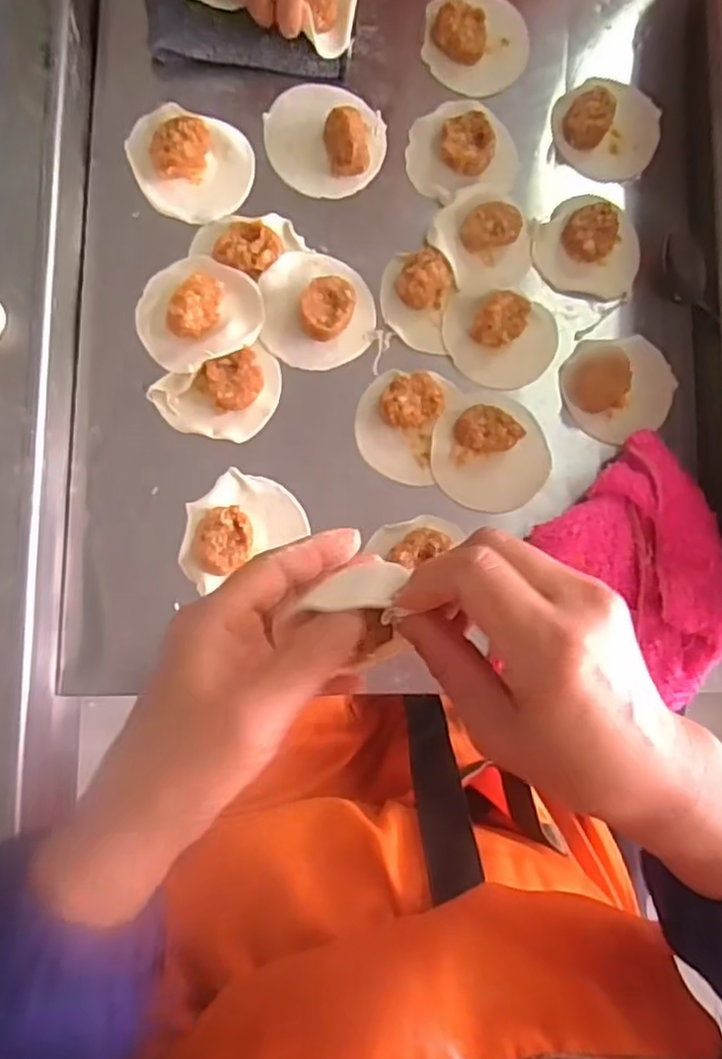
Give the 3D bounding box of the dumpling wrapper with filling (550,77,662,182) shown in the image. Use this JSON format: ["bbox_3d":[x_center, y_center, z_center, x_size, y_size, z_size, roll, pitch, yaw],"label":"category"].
[{"bbox_3d":[0.190,-0.302,0.504,0.081,0.028,0.069,-10,84,-8],"label":"dumpling wrapper with filling"}]

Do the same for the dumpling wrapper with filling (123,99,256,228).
[{"bbox_3d":[-0.120,-0.251,0.460,0.082,0.030,0.070,18,81,-4],"label":"dumpling wrapper with filling"}]

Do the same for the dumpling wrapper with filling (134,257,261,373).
[{"bbox_3d":[-0.107,-0.146,0.442,0.080,0.031,0.073,1,83,-7],"label":"dumpling wrapper with filling"}]

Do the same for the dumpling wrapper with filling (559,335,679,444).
[{"bbox_3d":[0.187,-0.105,0.485,0.076,0.022,0.077,1,83,-7],"label":"dumpling wrapper with filling"}]

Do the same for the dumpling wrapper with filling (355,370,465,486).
[{"bbox_3d":[0.029,-0.074,0.457,0.062,0.019,0.076,19,81,-4],"label":"dumpling wrapper with filling"}]

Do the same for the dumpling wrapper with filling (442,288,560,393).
[{"bbox_3d":[0.100,-0.137,0.471,0.081,0.032,0.066,10,82,-6],"label":"dumpling wrapper with filling"}]

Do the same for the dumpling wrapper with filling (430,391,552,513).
[{"bbox_3d":[0.091,-0.056,0.461,0.083,0.020,0.082,1,83,-7],"label":"dumpling wrapper with filling"}]

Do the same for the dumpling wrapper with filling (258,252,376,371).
[{"bbox_3d":[-0.029,-0.153,0.459,0.076,0.025,0.079,-1,83,-7],"label":"dumpling wrapper with filling"}]

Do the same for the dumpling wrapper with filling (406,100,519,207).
[{"bbox_3d":[0.074,-0.281,0.487,0.080,0.016,0.075,-16,85,-9],"label":"dumpling wrapper with filling"}]

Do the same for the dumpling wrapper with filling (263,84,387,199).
[{"bbox_3d":[-0.025,-0.276,0.471,0.083,0.031,0.075,6,82,-6],"label":"dumpling wrapper with filling"}]

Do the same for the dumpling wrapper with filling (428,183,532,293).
[{"bbox_3d":[0.090,-0.209,0.479,0.071,0.018,0.074,1,83,-7],"label":"dumpling wrapper with filling"}]

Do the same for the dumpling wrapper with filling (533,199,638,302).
[{"bbox_3d":[0.167,-0.206,0.495,0.078,0.026,0.065,9,82,-6],"label":"dumpling wrapper with filling"}]

